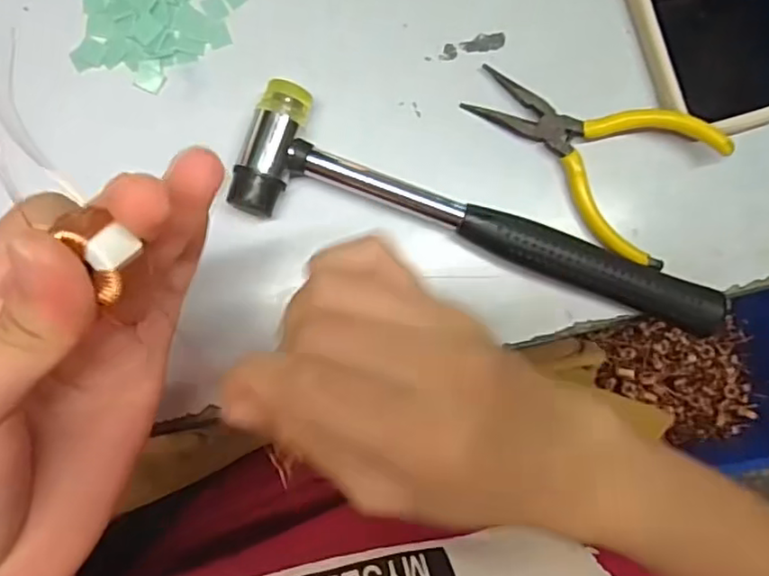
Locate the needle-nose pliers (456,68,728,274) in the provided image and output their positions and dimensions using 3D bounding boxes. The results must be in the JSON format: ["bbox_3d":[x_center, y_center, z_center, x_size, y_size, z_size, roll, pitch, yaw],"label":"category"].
[{"bbox_3d":[0.098,-0.070,0.300,0.116,0.016,0.070,33,88,-2],"label":"needle-nose pliers"}]

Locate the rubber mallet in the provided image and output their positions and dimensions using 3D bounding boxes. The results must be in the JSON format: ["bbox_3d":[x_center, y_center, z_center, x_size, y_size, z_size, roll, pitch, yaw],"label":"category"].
[{"bbox_3d":[0.047,-0.027,0.293,0.232,0.023,0.057,20,88,-3],"label":"rubber mallet"}]

